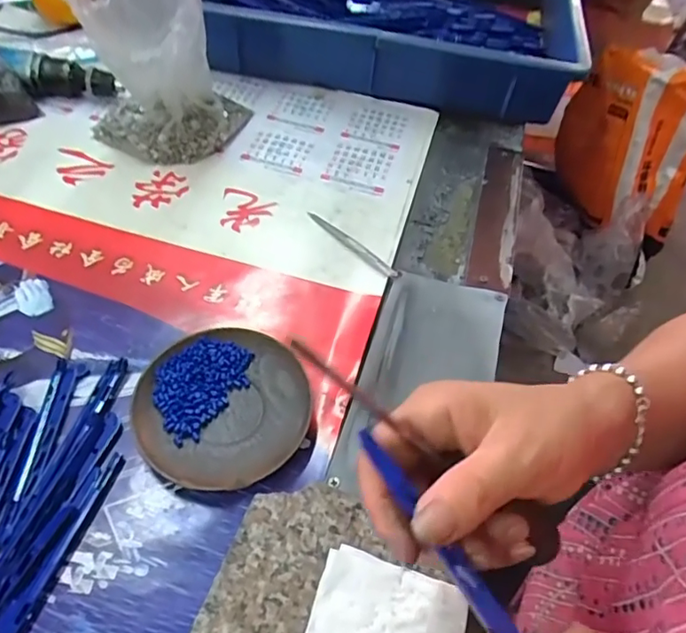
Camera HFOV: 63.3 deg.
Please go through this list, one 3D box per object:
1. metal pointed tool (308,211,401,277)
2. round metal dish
[{"bbox_3d":[0.007,-0.063,0.478,0.013,0.006,0.104,-37,64,-28],"label":"metal pointed tool"},{"bbox_3d":[-0.080,0.060,0.375,0.113,0.017,0.111,3,53,-3],"label":"round metal dish"}]

